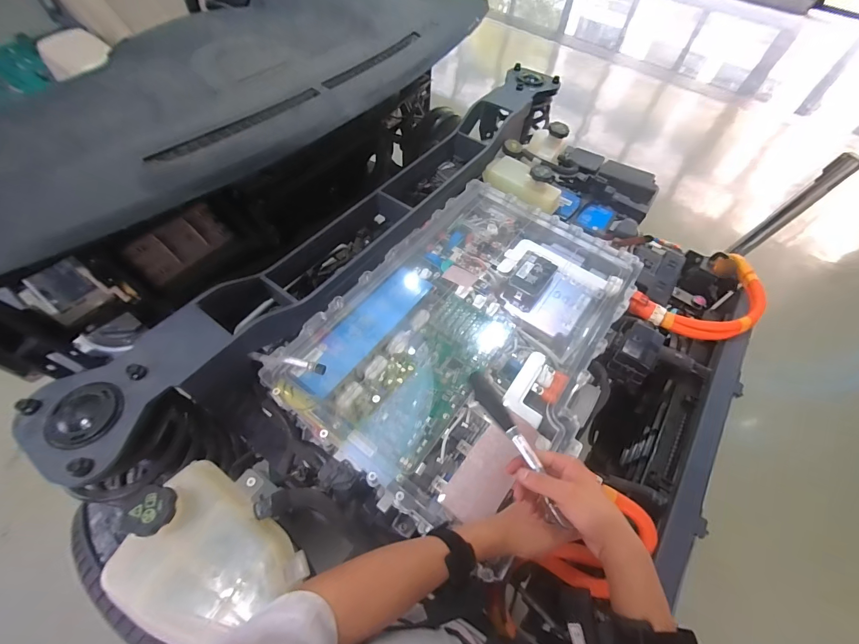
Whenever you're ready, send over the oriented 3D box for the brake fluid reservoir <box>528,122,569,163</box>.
[{"bbox_3d":[0.302,-0.457,0.931,0.091,0.060,0.097,15,57,6],"label":"brake fluid reservoir"}]

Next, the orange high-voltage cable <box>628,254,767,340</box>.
[{"bbox_3d":[0.596,-0.037,0.790,0.297,0.062,0.162,-17,59,-14],"label":"orange high-voltage cable"}]

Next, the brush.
[{"bbox_3d":[0.099,0.136,0.425,0.026,0.013,0.186,-22,61,-17],"label":"brush"}]

